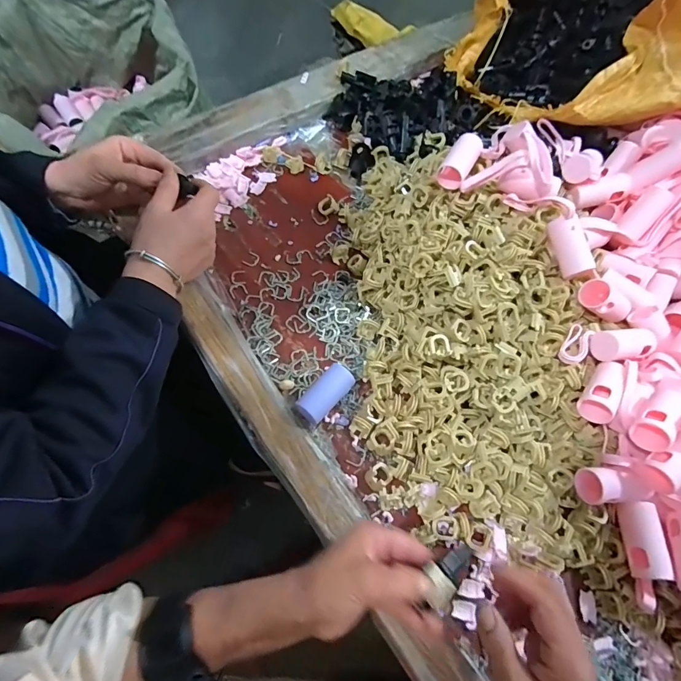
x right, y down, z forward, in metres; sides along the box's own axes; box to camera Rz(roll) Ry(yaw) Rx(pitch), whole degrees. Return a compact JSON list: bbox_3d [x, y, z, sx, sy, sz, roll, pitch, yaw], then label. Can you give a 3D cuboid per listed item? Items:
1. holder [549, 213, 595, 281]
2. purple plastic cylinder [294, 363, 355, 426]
[{"bbox_3d":[0.245,-0.100,0.420,0.031,0.024,0.062,-19,92,16],"label":"holder"},{"bbox_3d":[-0.015,0.056,0.416,0.029,0.029,0.065,39,70,14],"label":"purple plastic cylinder"}]

